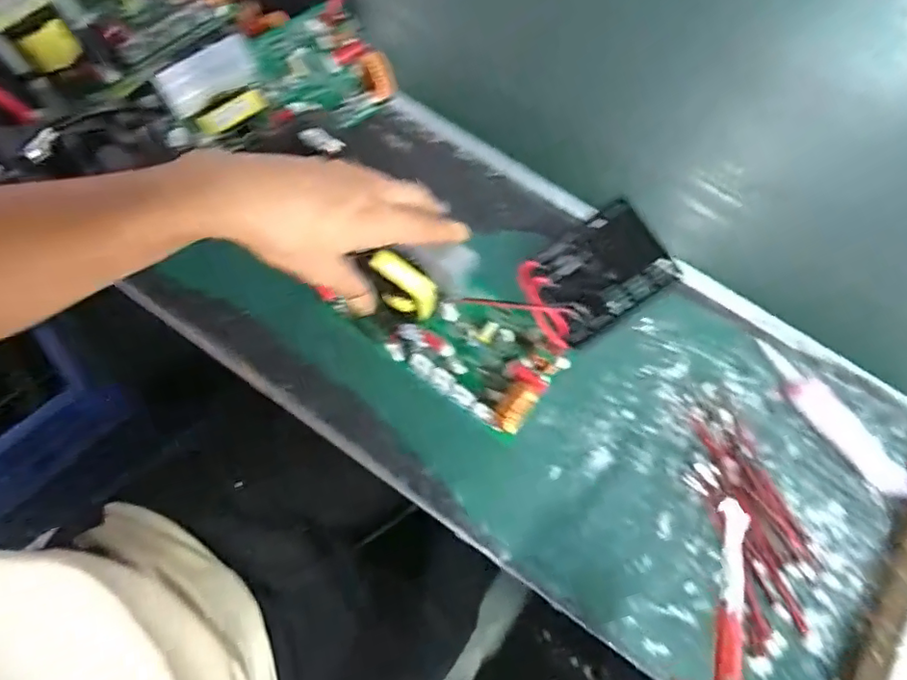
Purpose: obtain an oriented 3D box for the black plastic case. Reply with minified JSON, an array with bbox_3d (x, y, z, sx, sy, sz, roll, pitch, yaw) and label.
[{"bbox_3d":[0.109,-0.048,0.398,0.090,0.026,0.073,-37,97,12],"label":"black plastic case"}]

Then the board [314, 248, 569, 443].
[{"bbox_3d":[0.001,-0.007,0.418,0.163,0.058,0.093,33,73,4],"label":"board"}]

